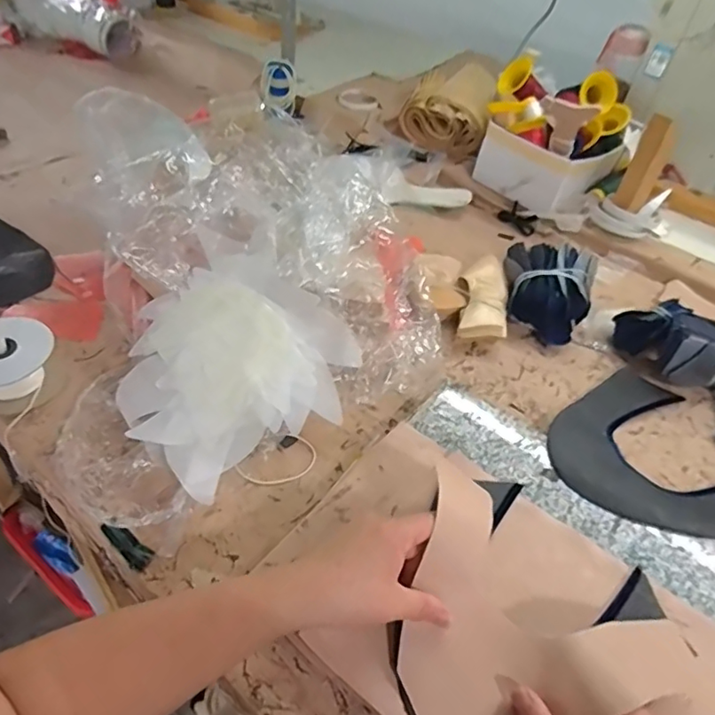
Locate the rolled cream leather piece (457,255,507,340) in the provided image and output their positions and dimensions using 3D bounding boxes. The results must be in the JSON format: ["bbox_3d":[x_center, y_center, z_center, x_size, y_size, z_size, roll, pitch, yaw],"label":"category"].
[{"bbox_3d":[0.159,-0.075,0.698,0.058,0.031,0.136,10,47,3],"label":"rolled cream leather piece"}]

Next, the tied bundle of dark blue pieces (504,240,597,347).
[{"bbox_3d":[0.240,-0.085,0.698,0.110,0.072,0.110,14,47,7],"label":"tied bundle of dark blue pieces"}]

